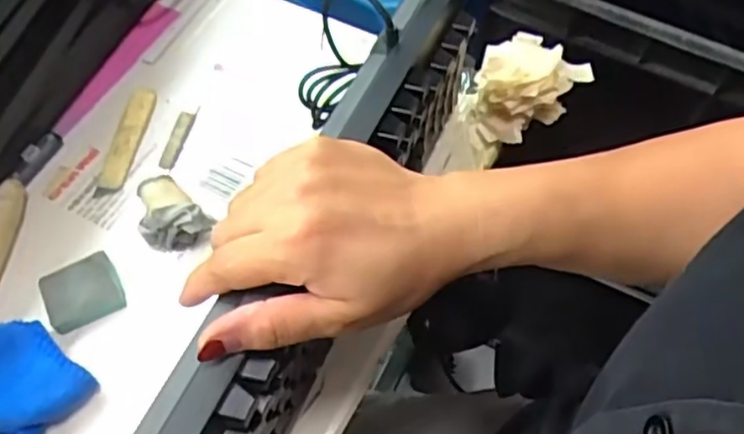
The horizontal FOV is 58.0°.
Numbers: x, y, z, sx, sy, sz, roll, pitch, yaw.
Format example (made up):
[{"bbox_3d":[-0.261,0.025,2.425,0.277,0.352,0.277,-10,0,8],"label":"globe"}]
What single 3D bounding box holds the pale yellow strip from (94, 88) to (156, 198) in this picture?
[{"bbox_3d":[-0.191,-0.060,0.520,0.021,0.008,0.097,8,59,6],"label":"pale yellow strip"}]

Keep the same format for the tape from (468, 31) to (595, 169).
[{"bbox_3d":[0.112,-0.096,0.516,0.090,0.068,0.068,-31,63,-16],"label":"tape"}]

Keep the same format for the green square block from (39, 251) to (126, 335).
[{"bbox_3d":[-0.195,0.051,0.453,0.047,0.015,0.041,-25,62,-13],"label":"green square block"}]

